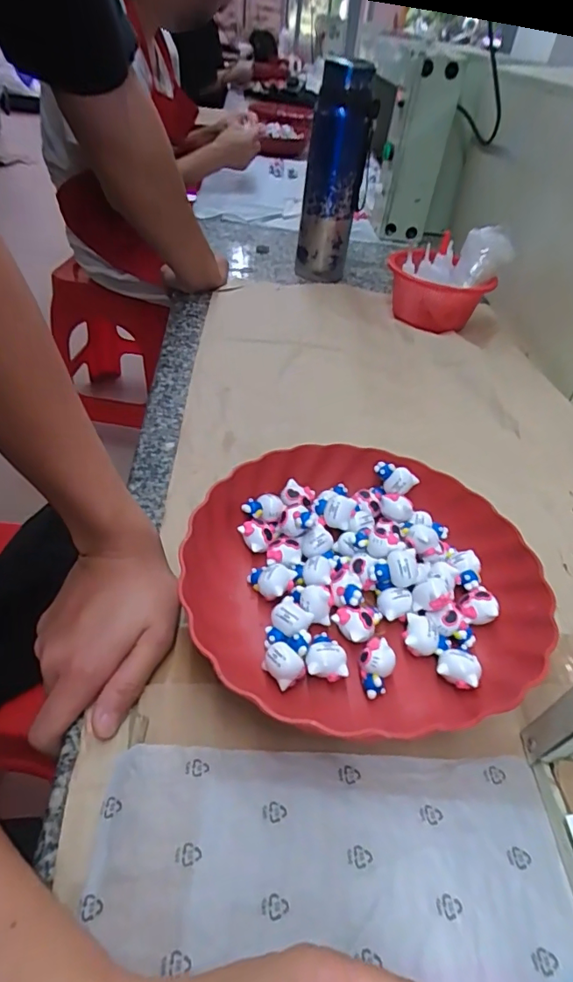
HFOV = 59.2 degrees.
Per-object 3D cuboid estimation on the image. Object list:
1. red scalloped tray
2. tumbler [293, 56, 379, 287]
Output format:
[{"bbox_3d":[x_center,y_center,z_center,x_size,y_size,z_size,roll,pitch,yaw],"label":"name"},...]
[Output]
[{"bbox_3d":[0.053,0.057,0.363,0.241,0.042,0.235,11,44,3],"label":"red scalloped tray"},{"bbox_3d":[0.073,-0.458,0.744,0.084,0.259,0.075,20,45,13],"label":"tumbler"}]

